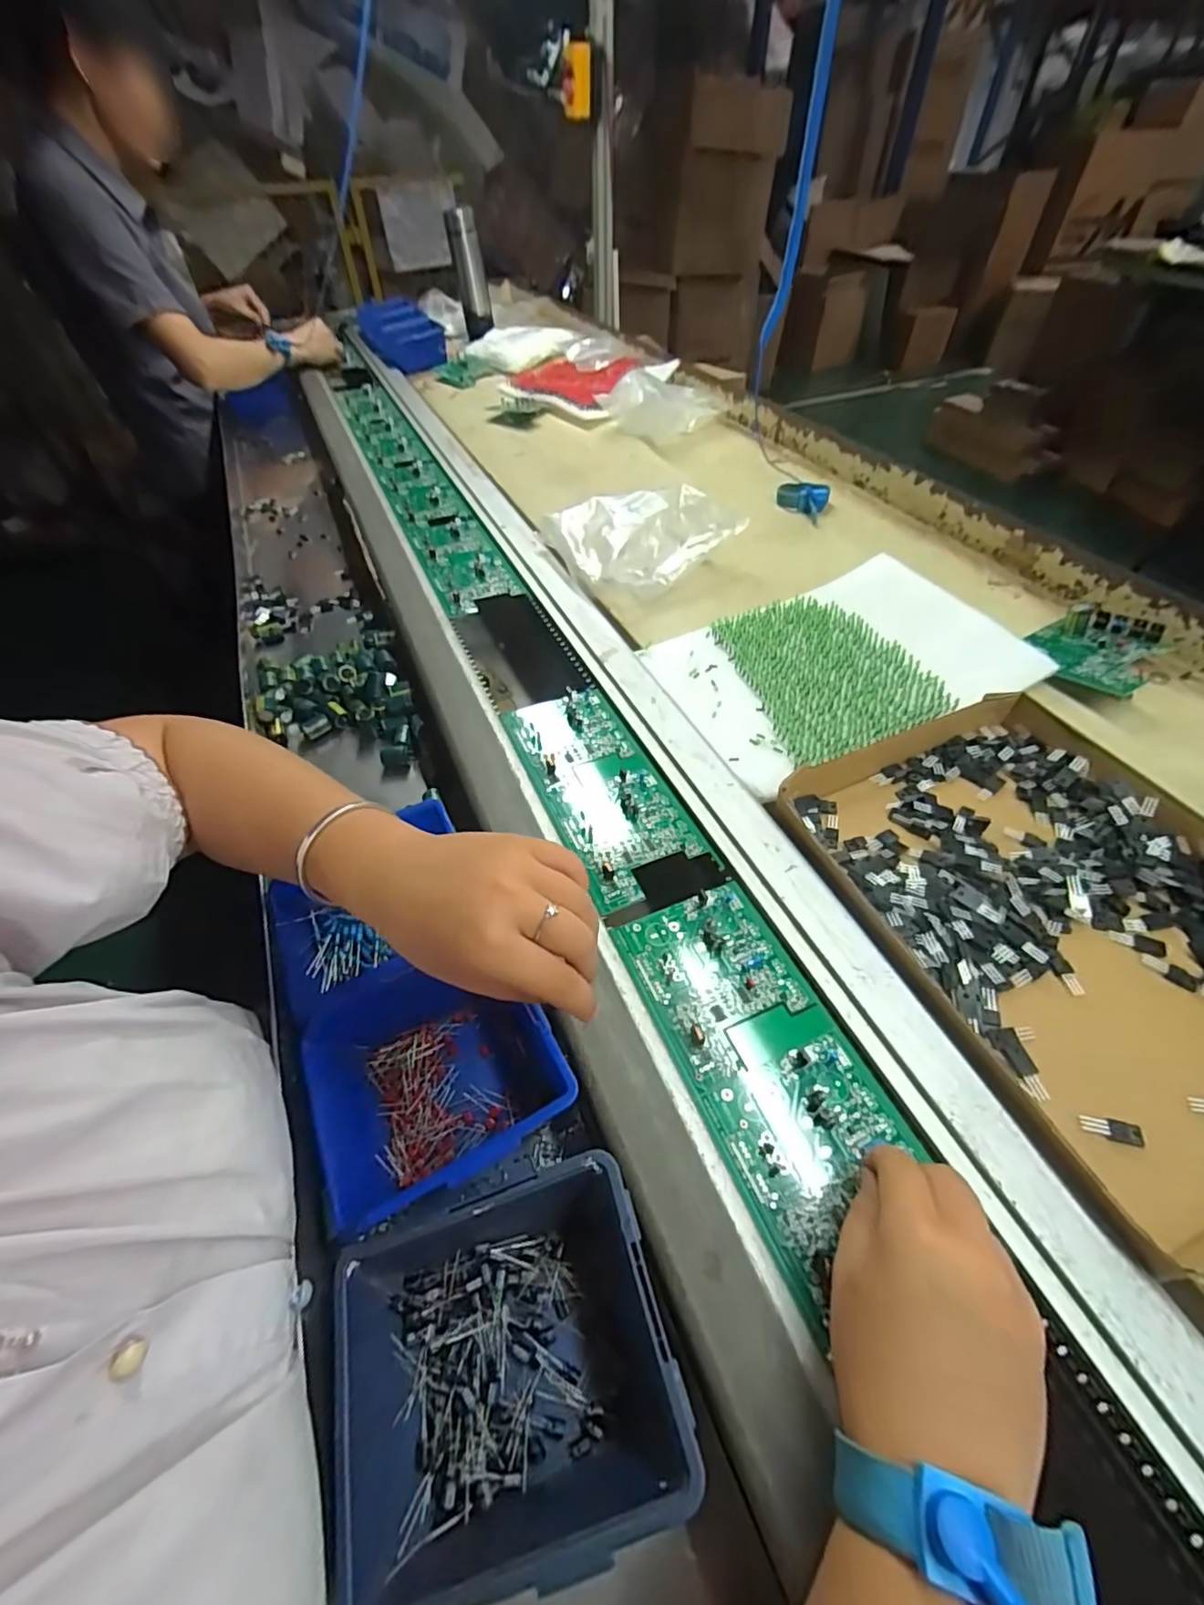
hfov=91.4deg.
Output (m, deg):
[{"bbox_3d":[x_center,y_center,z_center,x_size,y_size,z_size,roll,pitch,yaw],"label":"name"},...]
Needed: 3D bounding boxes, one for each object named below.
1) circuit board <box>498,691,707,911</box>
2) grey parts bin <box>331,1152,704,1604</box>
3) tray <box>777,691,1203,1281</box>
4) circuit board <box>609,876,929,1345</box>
[{"bbox_3d":[-0.006,-0.016,0.459,0.089,0.009,0.214,-18,51,-15],"label":"circuit board"},{"bbox_3d":[-0.043,0.244,0.257,0.134,0.062,0.117,-13,50,-11],"label":"grey parts bin"},{"bbox_3d":[0.284,0.065,0.358,0.228,0.029,0.307,-16,50,-14],"label":"tray"},{"bbox_3d":[0.088,0.139,0.329,0.097,0.005,0.200,-14,50,-12],"label":"circuit board"}]

